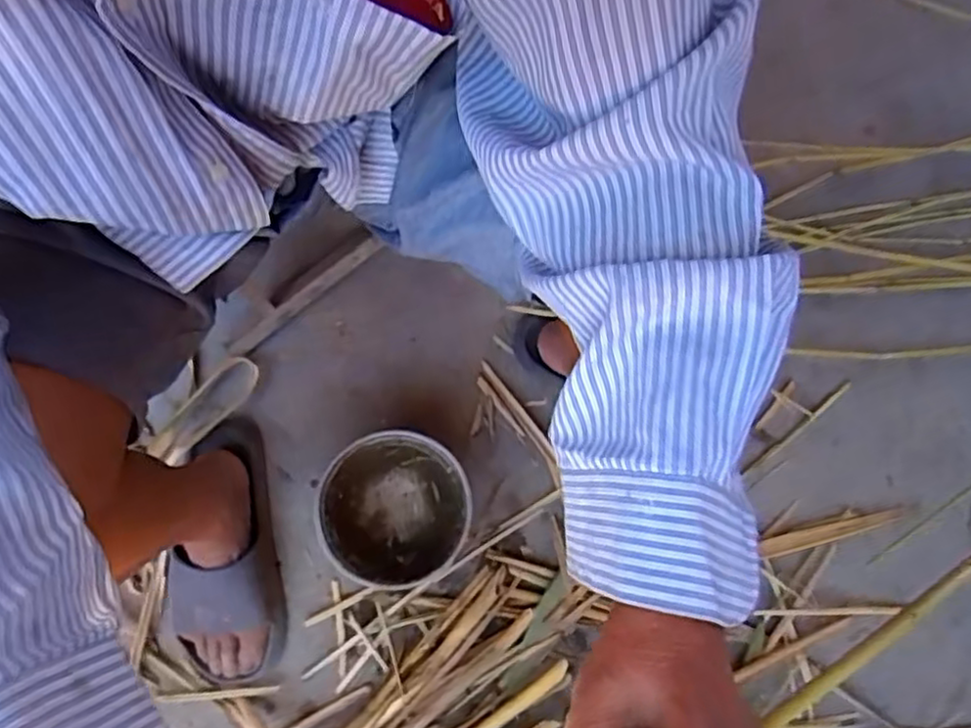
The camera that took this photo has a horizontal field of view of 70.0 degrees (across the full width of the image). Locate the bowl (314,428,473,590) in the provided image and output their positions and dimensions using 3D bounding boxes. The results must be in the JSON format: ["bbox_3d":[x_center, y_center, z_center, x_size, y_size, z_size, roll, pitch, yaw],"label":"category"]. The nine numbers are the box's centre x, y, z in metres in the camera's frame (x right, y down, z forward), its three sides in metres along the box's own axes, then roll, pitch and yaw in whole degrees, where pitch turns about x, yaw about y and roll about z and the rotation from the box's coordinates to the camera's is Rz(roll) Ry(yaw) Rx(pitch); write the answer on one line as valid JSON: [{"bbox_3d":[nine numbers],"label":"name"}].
[{"bbox_3d":[-0.096,0.158,0.760,0.156,0.090,0.157,1,75,-5],"label":"bowl"}]

